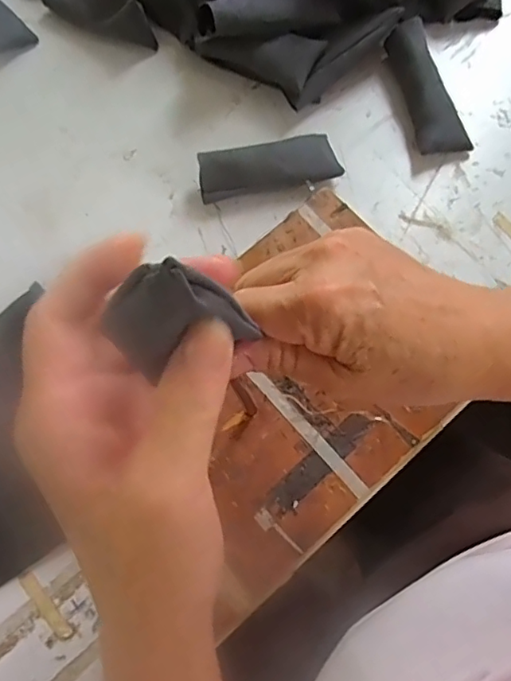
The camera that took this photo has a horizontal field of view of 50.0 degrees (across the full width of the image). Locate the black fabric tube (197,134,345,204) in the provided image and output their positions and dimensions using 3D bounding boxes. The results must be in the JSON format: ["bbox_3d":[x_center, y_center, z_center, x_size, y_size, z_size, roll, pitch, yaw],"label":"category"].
[{"bbox_3d":[0.010,-0.128,0.411,0.103,0.025,0.038,-17,75,-2],"label":"black fabric tube"}]

